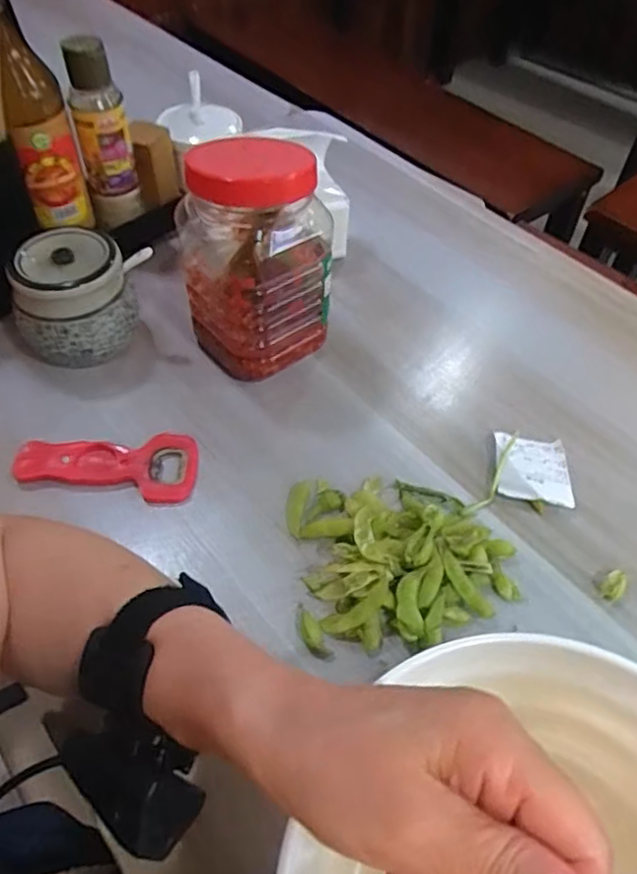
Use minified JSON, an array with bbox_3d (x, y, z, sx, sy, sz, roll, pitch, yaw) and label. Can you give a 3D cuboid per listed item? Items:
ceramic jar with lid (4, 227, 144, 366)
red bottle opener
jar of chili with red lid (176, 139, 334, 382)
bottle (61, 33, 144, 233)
[{"bbox_3d":[-0.191,-0.104,0.509,0.072,0.090,0.081,28,56,19],"label":"ceramic jar with lid"},{"bbox_3d":[-0.153,0.023,0.458,0.127,0.011,0.057,-4,52,-4],"label":"red bottle opener"},{"bbox_3d":[-0.050,-0.133,0.491,0.087,0.168,0.093,-36,61,-26],"label":"jar of chili with red lid"},{"bbox_3d":[-0.188,-0.262,0.557,0.043,0.160,0.045,-13,53,-11],"label":"bottle"}]

